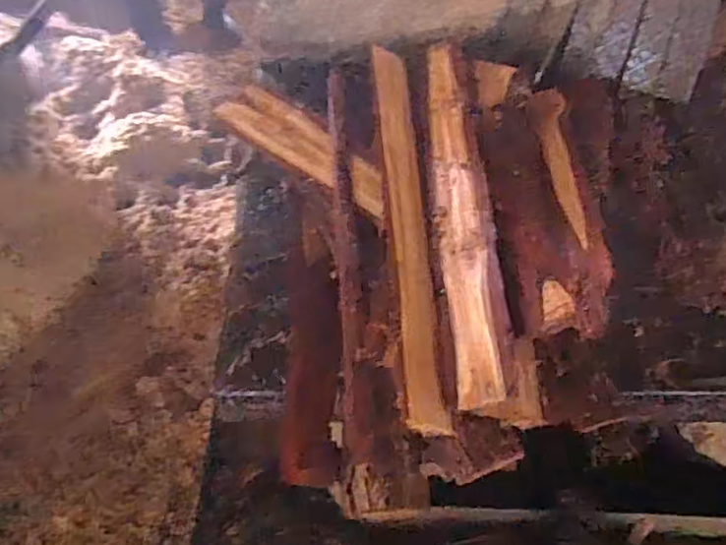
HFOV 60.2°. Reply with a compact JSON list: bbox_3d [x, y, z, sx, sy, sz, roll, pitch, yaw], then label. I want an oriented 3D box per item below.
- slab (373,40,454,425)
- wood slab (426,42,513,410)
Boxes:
[{"bbox_3d":[0.044,-0.073,0.651,0.052,0.017,0.499,19,49,-28],"label":"slab"},{"bbox_3d":[0.102,-0.085,0.652,0.052,0.032,0.483,2,52,-2],"label":"wood slab"}]

